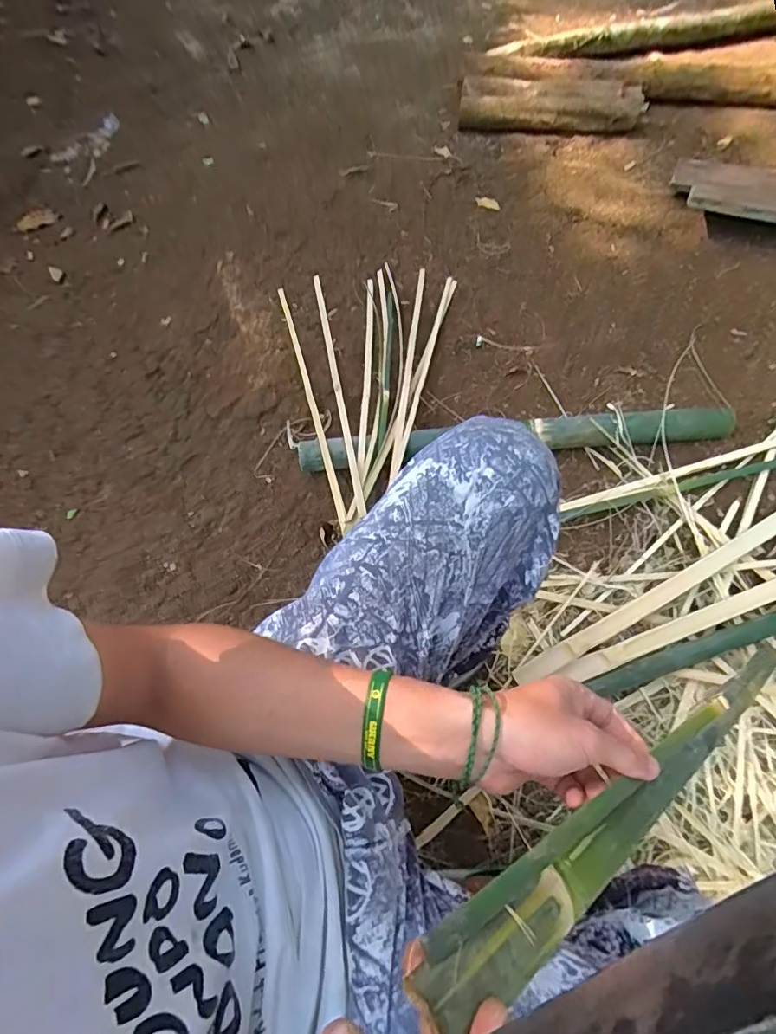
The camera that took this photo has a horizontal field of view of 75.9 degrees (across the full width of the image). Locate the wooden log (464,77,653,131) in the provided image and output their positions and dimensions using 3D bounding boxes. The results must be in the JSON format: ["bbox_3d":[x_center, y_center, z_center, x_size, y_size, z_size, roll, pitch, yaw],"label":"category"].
[{"bbox_3d":[0.436,-1.130,1.358,0.488,0.075,0.187,-1,63,3],"label":"wooden log"}]

